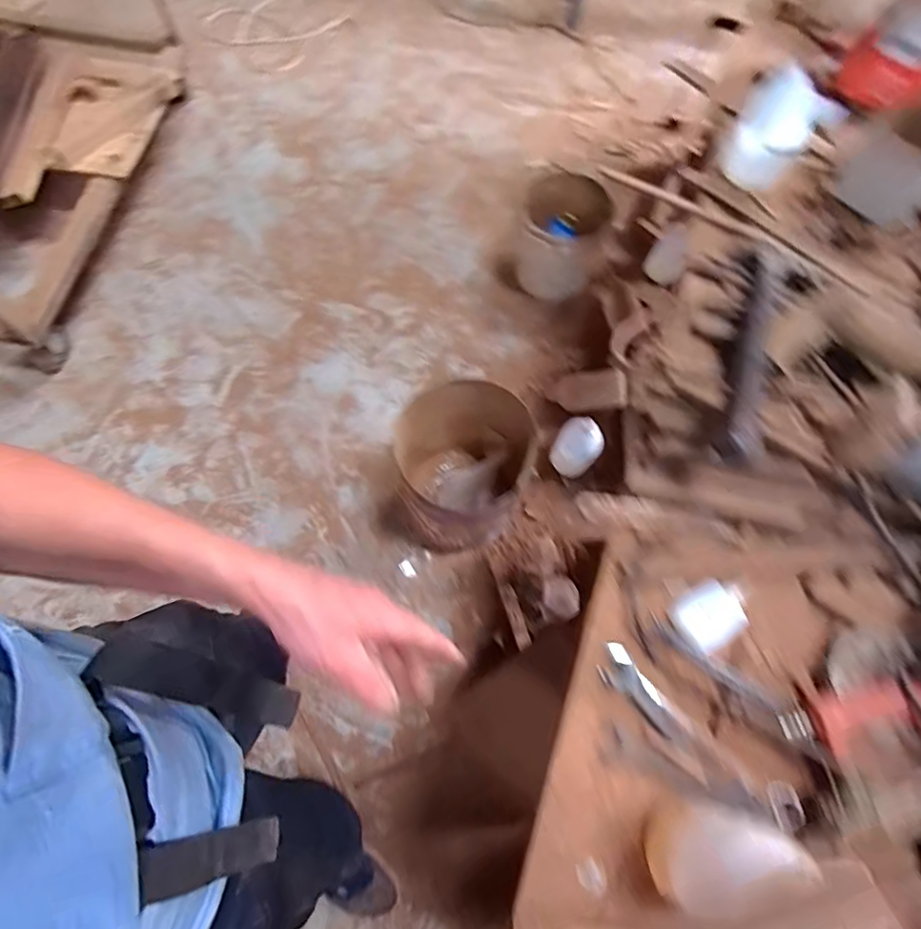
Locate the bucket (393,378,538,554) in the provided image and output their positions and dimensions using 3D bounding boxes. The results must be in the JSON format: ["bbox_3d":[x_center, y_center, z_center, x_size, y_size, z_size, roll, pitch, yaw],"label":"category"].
[{"bbox_3d":[0.006,0.019,1.273,0.284,0.350,0.330,21,69,6],"label":"bucket"}]

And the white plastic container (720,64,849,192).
[{"bbox_3d":[0.490,-0.519,0.856,0.122,0.054,0.155,39,112,-9],"label":"white plastic container"}]

